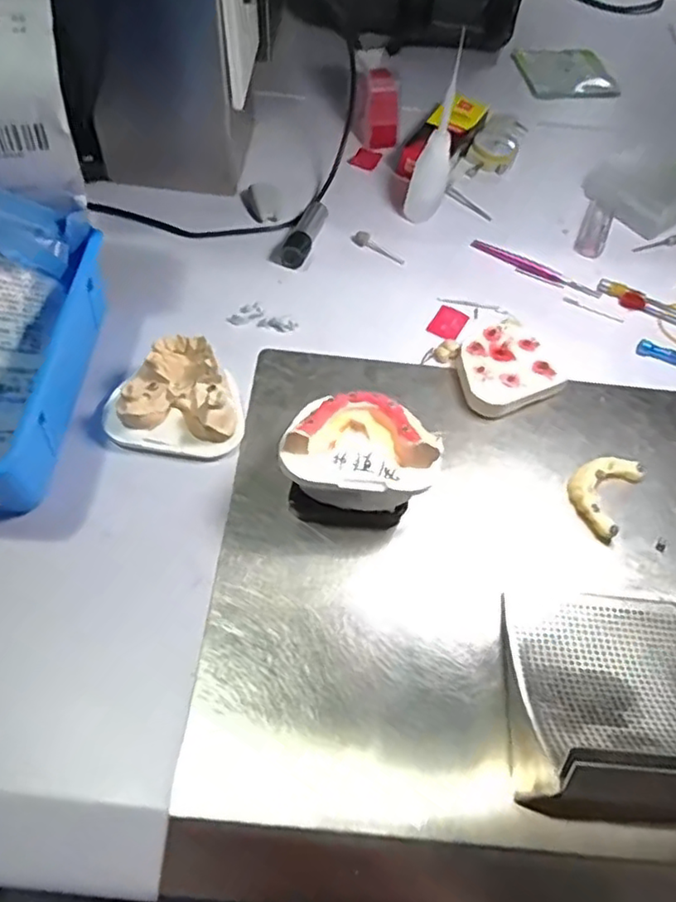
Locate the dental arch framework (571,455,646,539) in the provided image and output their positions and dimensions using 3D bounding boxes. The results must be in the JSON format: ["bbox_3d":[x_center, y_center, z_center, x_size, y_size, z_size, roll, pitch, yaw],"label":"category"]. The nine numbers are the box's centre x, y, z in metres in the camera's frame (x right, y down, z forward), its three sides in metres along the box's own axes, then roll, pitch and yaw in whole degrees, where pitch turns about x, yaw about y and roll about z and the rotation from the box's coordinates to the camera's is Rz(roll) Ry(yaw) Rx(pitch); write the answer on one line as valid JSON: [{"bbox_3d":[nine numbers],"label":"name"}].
[{"bbox_3d":[0.152,0.022,0.369,0.033,0.011,0.053,31,63,14],"label":"dental arch framework"}]

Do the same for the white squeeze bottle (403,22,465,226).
[{"bbox_3d":[0.067,-0.214,0.443,0.026,0.115,0.033,11,60,3],"label":"white squeeze bottle"}]

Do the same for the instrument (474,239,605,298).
[{"bbox_3d":[0.144,-0.134,0.466,0.098,0.004,0.013,27,62,12],"label":"instrument"}]

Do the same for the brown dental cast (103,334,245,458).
[{"bbox_3d":[-0.094,-0.031,0.371,0.075,0.034,0.059,2,60,-2],"label":"brown dental cast"}]

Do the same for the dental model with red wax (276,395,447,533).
[{"bbox_3d":[0.011,0.002,0.347,0.079,0.054,0.062,5,59,0],"label":"dental model with red wax"}]

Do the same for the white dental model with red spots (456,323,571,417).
[{"bbox_3d":[0.103,-0.052,0.407,0.064,0.019,0.056,-21,63,-15],"label":"white dental model with red spots"}]

